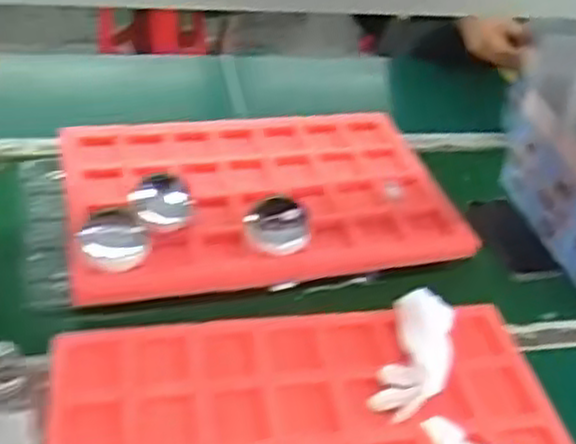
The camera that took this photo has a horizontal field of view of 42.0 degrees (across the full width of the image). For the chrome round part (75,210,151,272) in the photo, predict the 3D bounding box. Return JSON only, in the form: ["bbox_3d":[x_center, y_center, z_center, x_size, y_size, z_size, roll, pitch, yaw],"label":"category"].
[{"bbox_3d":[-0.202,0.027,0.878,0.079,0.043,0.073,4,38,-3],"label":"chrome round part"}]

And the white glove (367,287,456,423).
[{"bbox_3d":[0.136,0.141,0.784,0.070,0.037,0.140,16,64,12],"label":"white glove"}]

